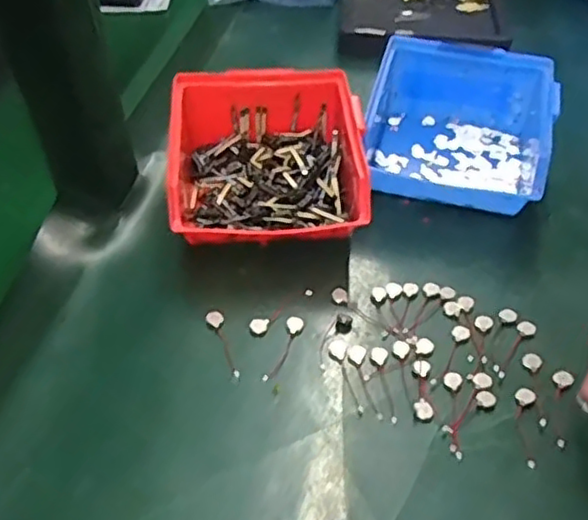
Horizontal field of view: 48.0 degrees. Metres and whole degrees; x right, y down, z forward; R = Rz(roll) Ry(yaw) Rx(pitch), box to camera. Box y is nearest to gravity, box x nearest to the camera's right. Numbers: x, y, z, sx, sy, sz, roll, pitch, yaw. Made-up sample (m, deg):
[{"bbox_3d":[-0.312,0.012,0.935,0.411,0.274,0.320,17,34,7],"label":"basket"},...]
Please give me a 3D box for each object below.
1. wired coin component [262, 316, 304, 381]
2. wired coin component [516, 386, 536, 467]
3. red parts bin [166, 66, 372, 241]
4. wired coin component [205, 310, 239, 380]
[{"bbox_3d":[-0.005,0.050,0.378,0.011,0.004,0.047,13,49,13],"label":"wired coin component"},{"bbox_3d":[0.122,0.086,0.346,0.010,0.004,0.045,9,49,11],"label":"wired coin component"},{"bbox_3d":[-0.019,-0.064,0.447,0.126,0.067,0.133,-3,45,-2],"label":"red parts bin"},{"bbox_3d":[-0.041,0.048,0.378,0.011,0.006,0.049,-15,49,-12],"label":"wired coin component"}]

